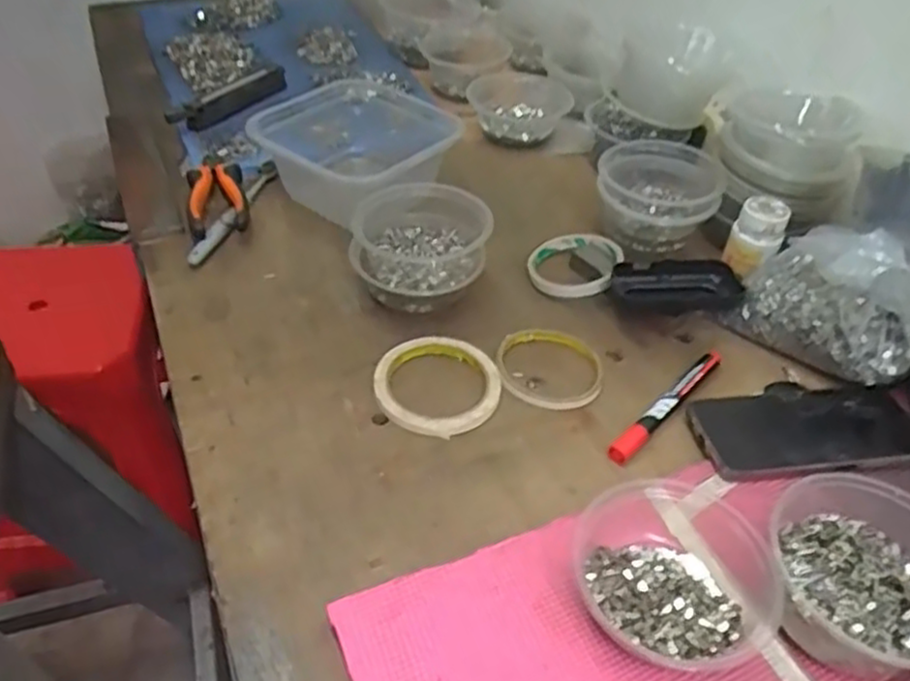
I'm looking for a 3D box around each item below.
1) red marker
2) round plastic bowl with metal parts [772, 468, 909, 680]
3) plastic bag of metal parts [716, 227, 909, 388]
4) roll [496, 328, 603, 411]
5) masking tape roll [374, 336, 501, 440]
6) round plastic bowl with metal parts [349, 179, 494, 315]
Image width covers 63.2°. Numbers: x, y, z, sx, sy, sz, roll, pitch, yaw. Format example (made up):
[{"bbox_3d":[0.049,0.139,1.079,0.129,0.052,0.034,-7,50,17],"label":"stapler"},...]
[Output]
[{"bbox_3d":[0.164,0.048,0.570,0.016,0.011,0.144,32,52,29],"label":"red marker"},{"bbox_3d":[0.237,0.138,0.429,0.106,0.062,0.115,0,43,0],"label":"round plastic bowl with metal parts"},{"bbox_3d":[0.307,-0.035,0.584,0.071,0.112,0.146,-30,51,-28],"label":"plastic bag of metal parts"},{"bbox_3d":[0.076,0.021,0.600,0.083,0.008,0.086,0,43,0],"label":"roll"},{"bbox_3d":[-0.013,0.034,0.580,0.097,0.012,0.096,0,43,0],"label":"masking tape roll"},{"bbox_3d":[-0.034,-0.083,0.639,0.108,0.080,0.103,0,43,0],"label":"round plastic bowl with metal parts"}]

